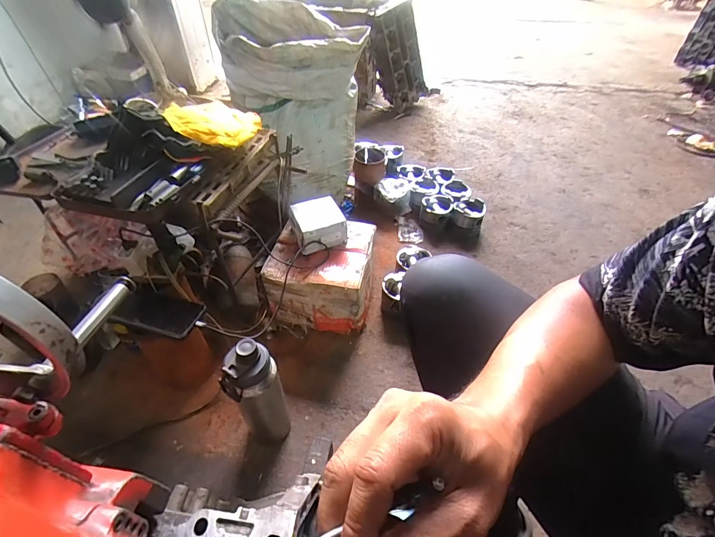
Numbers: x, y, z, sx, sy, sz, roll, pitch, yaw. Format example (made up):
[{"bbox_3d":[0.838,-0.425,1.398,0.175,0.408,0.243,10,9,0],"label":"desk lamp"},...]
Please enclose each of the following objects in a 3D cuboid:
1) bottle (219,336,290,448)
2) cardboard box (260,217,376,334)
[{"bbox_3d":[-0.168,0.217,0.626,0.081,0.260,0.073,-14,47,-14],"label":"bottle"},{"bbox_3d":[-0.082,0.017,0.891,0.223,0.177,0.207,7,46,6],"label":"cardboard box"}]

